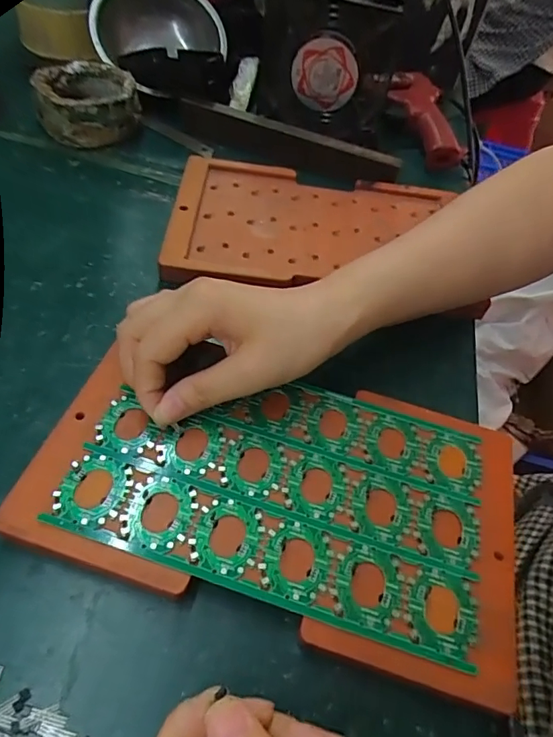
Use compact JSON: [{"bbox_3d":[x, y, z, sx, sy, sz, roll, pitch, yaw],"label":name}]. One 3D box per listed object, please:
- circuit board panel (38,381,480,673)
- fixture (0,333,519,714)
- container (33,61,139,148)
[{"bbox_3d":[0.005,0.055,0.253,0.198,0.004,0.119,17,53,5],"label":"circuit board panel"},{"bbox_3d":[0.001,0.058,0.253,0.241,0.014,0.135,16,51,3],"label":"fixture"},{"bbox_3d":[-0.168,-0.237,0.440,0.084,0.042,0.078,-7,54,-15],"label":"container"}]

